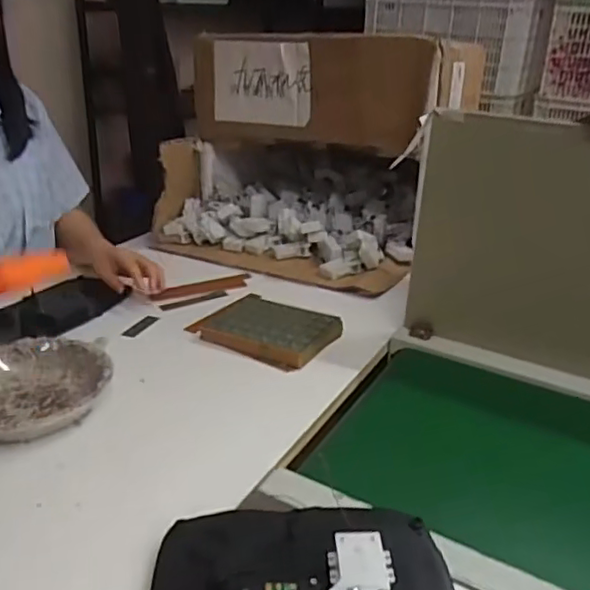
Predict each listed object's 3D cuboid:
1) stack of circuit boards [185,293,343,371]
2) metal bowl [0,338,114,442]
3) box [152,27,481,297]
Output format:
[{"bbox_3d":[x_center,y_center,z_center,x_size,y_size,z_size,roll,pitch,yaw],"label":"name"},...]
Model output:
[{"bbox_3d":[-0.041,0.041,0.887,0.194,0.027,0.151,19,28,31],"label":"stack of circuit boards"},{"bbox_3d":[-0.311,0.110,0.719,0.188,0.044,0.187,3,24,-1],"label":"metal bowl"},{"bbox_3d":[0.033,-0.296,1.207,0.511,0.385,0.445,15,27,25],"label":"box"}]

